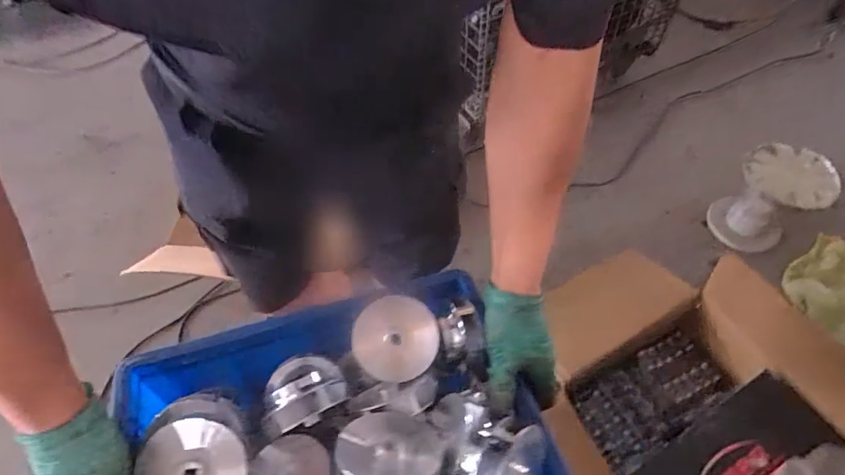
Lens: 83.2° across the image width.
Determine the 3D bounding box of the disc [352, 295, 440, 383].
[{"bbox_3d":[-0.031,0.112,0.533,0.093,0.023,0.089,0,55,0],"label":"disc"}]

